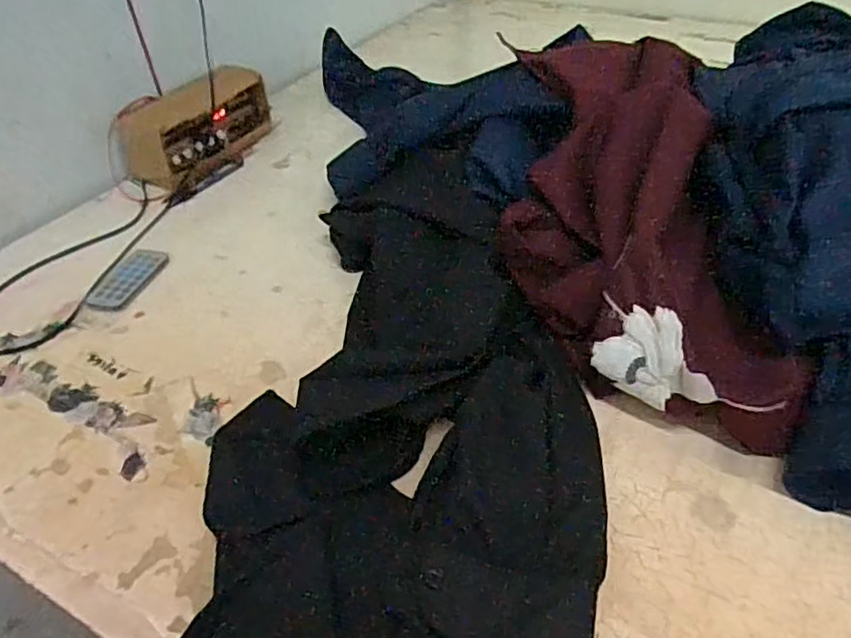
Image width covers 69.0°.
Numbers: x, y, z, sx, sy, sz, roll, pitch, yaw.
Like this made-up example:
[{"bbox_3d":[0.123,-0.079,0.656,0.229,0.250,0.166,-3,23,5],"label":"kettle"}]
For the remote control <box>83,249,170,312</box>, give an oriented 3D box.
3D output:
[{"bbox_3d":[-0.287,-0.040,0.600,0.041,0.007,0.088,8,45,13],"label":"remote control"}]

